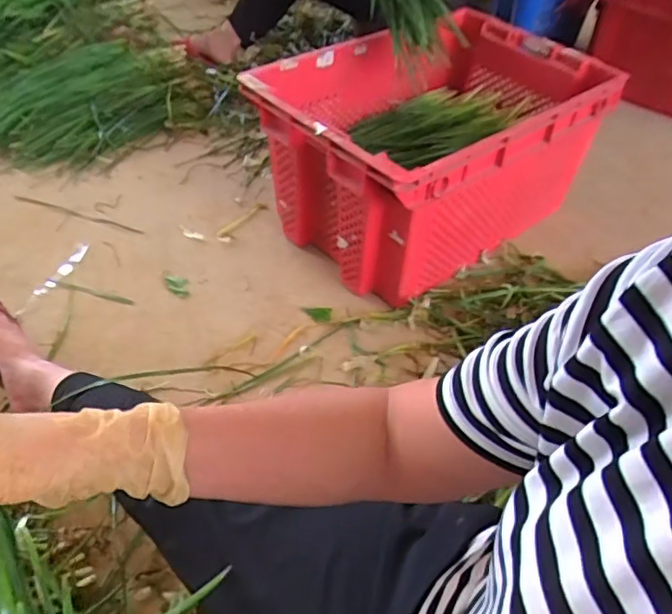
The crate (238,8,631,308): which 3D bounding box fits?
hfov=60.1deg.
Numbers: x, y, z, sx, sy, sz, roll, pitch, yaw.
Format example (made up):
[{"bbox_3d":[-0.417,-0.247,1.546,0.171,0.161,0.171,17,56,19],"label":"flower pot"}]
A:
[{"bbox_3d":[0.178,-0.316,1.159,0.611,0.313,0.411,-29,54,-29],"label":"crate"}]

